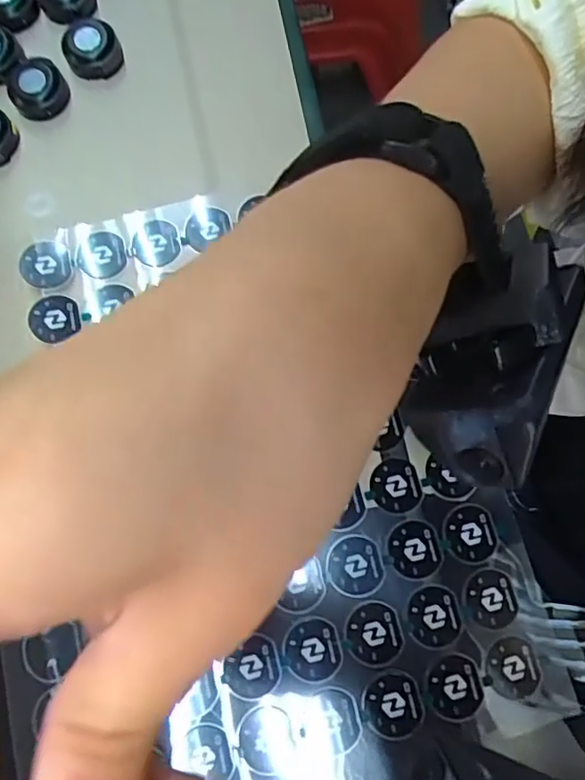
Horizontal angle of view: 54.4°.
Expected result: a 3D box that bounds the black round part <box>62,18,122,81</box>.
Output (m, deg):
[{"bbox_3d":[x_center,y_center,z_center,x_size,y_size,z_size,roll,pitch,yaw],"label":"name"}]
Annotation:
[{"bbox_3d":[-0.107,-0.181,0.303,0.028,0.014,0.025,-21,77,-3],"label":"black round part"}]

